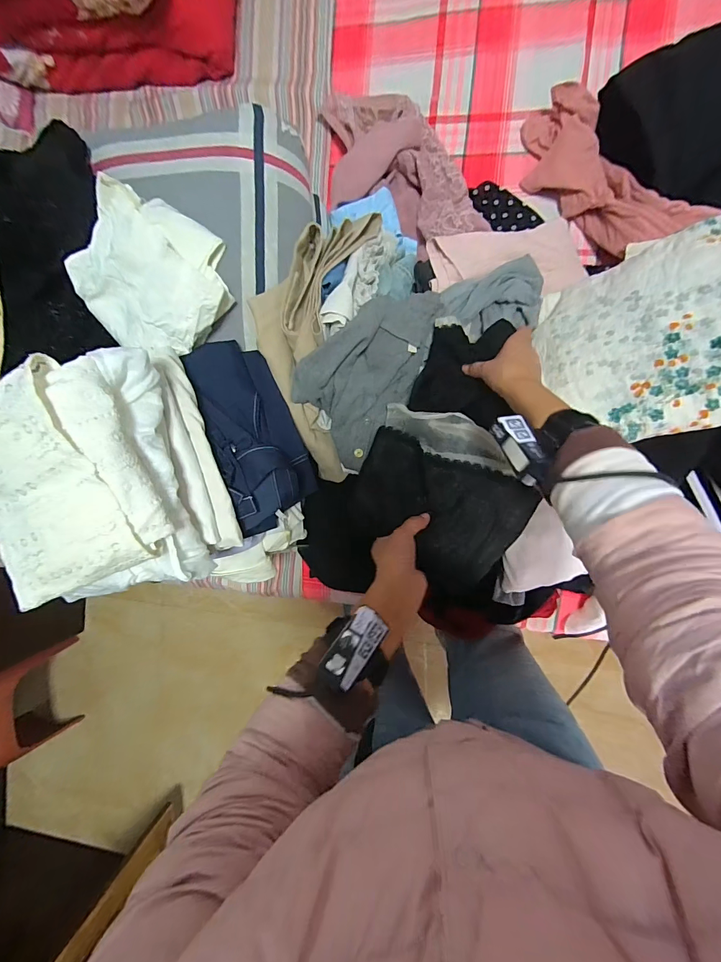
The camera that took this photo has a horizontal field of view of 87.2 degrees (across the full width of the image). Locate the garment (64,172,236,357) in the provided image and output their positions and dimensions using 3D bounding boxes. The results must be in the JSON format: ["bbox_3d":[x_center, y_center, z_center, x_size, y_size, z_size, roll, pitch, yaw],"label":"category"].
[{"bbox_3d":[-0.276,-0.266,0.490,0.212,0.050,0.187,42,98,5],"label":"garment"}]

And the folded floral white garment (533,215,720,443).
[{"bbox_3d":[0.353,-0.175,0.448,0.245,0.054,0.245,-8,78,29],"label":"folded floral white garment"}]

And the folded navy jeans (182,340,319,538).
[{"bbox_3d":[-0.141,-0.063,0.508,0.092,0.109,0.250,-18,90,9],"label":"folded navy jeans"}]

